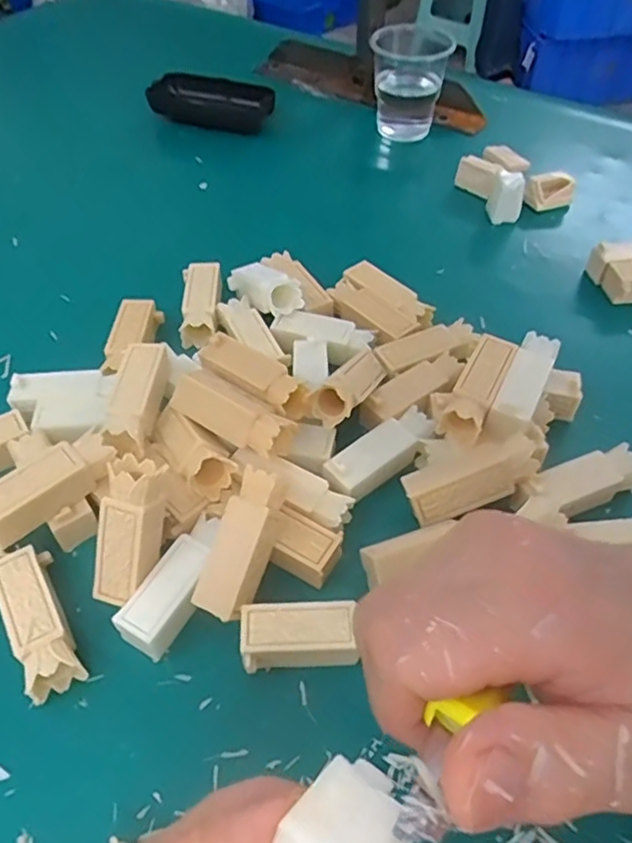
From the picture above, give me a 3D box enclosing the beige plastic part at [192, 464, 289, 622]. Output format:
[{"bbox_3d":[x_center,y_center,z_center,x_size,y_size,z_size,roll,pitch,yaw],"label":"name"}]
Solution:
[{"bbox_3d":[-0.030,0.051,0.269,0.022,0.020,0.060,18,82,14],"label":"beige plastic part"}]

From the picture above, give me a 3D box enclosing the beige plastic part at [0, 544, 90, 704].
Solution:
[{"bbox_3d":[-0.116,0.082,0.262,0.022,0.020,0.060,-23,55,-18],"label":"beige plastic part"}]

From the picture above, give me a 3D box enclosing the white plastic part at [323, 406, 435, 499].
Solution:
[{"bbox_3d":[0.033,0.017,0.314,0.061,0.020,0.021,-34,58,-24],"label":"white plastic part"}]

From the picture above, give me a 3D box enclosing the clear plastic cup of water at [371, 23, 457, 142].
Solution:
[{"bbox_3d":[0.081,-0.294,0.539,0.059,0.077,0.061,11,52,9],"label":"clear plastic cup of water"}]

